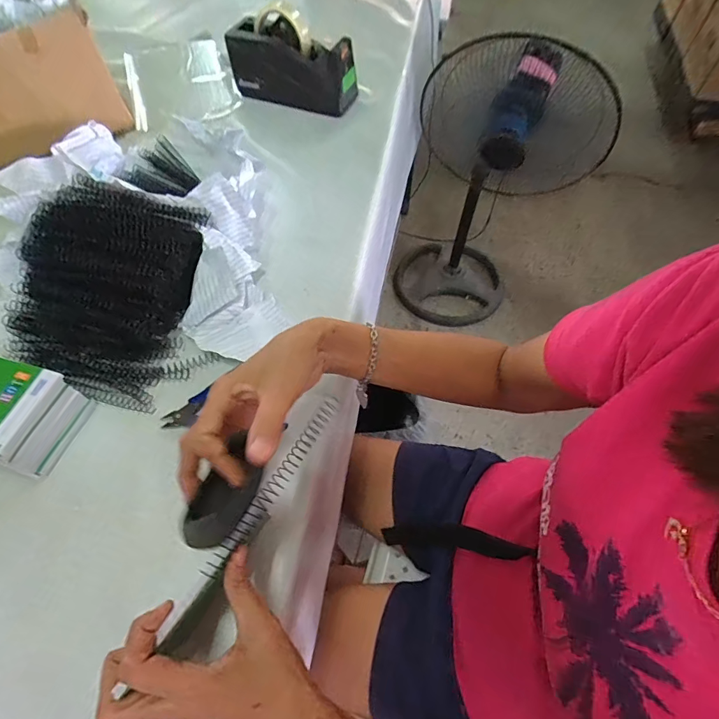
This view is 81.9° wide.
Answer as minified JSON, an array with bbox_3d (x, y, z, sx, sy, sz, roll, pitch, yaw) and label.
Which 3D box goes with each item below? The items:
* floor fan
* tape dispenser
[{"bbox_3d":[0.376,-0.454,1.195,0.431,0.846,0.345,35,65,19],"label":"floor fan"},{"bbox_3d":[-0.112,-0.491,0.696,0.210,0.121,0.067,17,61,10],"label":"tape dispenser"}]

